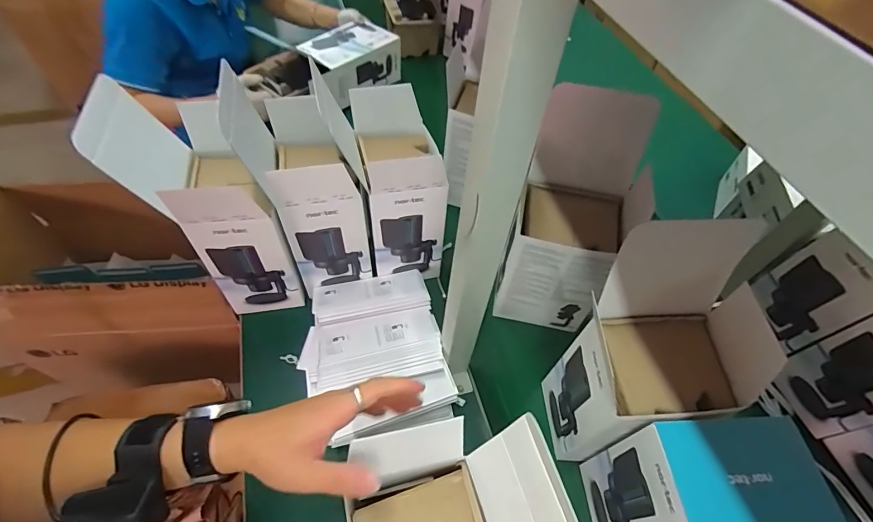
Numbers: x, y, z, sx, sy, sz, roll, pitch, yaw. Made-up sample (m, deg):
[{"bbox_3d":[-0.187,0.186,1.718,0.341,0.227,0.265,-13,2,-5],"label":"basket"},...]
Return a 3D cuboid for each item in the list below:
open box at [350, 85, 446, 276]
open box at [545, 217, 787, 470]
[{"bbox_3d":[-0.058,-0.119,0.691,0.114,0.268,0.167,-9,54,-8],"label":"open box"},{"bbox_3d":[0.254,0.115,0.508,0.159,0.329,0.159,-4,54,-5],"label":"open box"}]

